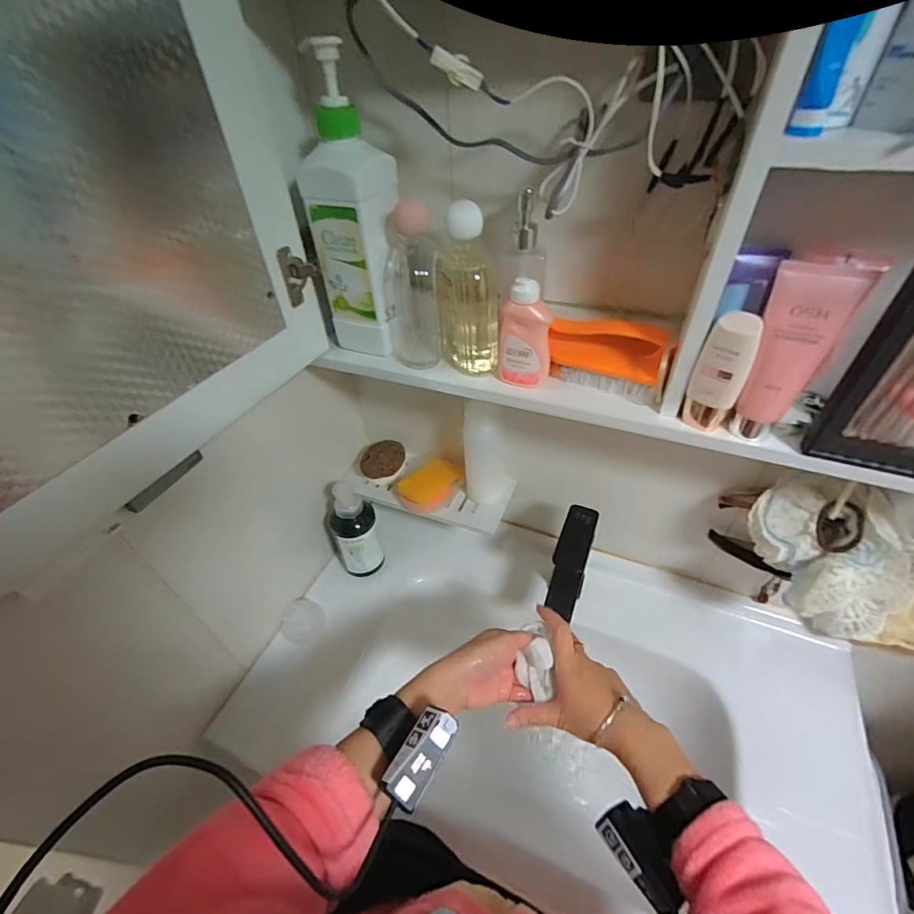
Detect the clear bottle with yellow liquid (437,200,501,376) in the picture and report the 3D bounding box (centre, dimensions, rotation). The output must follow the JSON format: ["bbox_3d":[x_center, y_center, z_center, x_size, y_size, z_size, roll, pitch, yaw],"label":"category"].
[{"bbox_3d":[0.012,-0.171,0.474,0.060,0.164,0.062,-4,44,0],"label":"clear bottle with yellow liquid"}]

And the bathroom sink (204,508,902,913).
[{"bbox_3d":[0.127,0.346,0.647,0.767,0.173,0.449,15,47,19],"label":"bathroom sink"}]

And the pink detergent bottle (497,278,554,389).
[{"bbox_3d":[0.071,-0.126,0.460,0.054,0.106,0.029,14,46,18],"label":"pink detergent bottle"}]

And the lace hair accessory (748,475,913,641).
[{"bbox_3d":[0.423,0.102,0.494,0.120,0.113,0.146,-15,45,-11],"label":"lace hair accessory"}]

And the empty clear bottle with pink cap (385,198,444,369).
[{"bbox_3d":[-0.049,-0.187,0.502,0.063,0.165,0.061,-7,44,-4],"label":"empty clear bottle with pink cap"}]

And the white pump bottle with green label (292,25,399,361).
[{"bbox_3d":[-0.109,-0.250,0.479,0.081,0.265,0.069,15,47,19],"label":"white pump bottle with green label"}]

